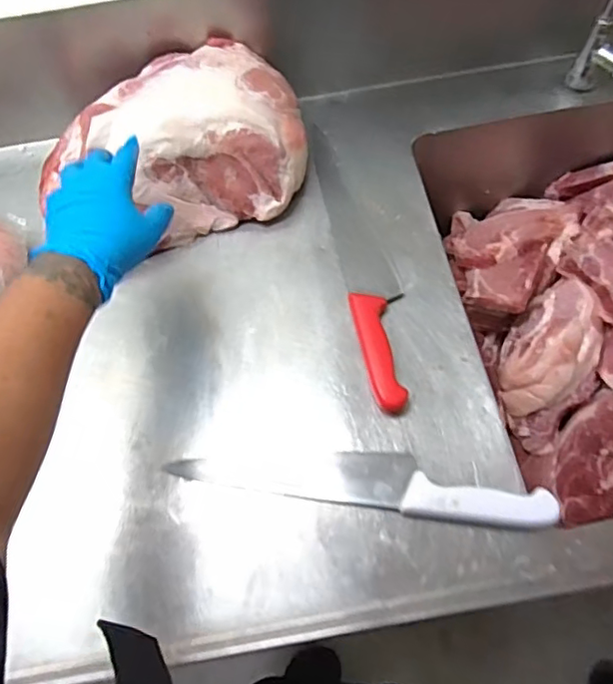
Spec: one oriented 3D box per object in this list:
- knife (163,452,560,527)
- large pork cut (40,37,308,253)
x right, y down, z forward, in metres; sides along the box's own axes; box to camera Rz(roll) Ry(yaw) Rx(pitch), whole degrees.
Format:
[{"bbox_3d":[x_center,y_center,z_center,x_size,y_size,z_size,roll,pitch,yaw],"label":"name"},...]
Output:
[{"bbox_3d":[0.049,0.130,0.554,0.353,0.022,0.053,8,62,8],"label":"knife"},{"bbox_3d":[-0.153,-0.229,0.693,0.296,0.113,0.179,-19,62,-6],"label":"large pork cut"}]

